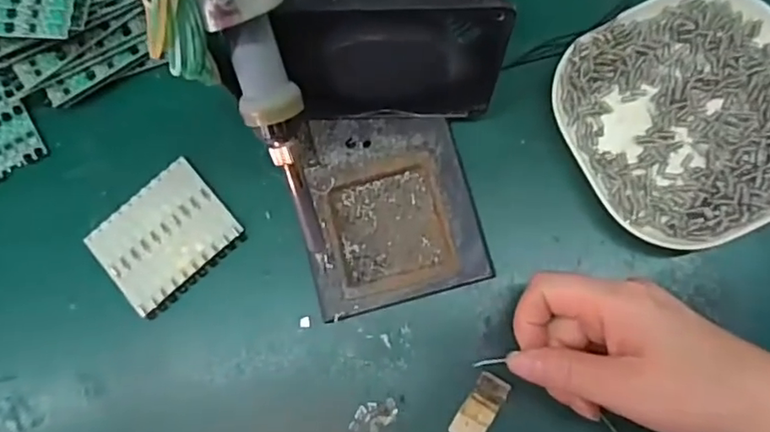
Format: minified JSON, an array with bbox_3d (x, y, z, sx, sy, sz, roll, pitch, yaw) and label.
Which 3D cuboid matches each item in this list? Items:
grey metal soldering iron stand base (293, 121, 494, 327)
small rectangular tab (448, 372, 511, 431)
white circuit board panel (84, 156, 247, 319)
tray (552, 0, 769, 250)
[{"bbox_3d":[0.000,-0.007,0.347,0.100,0.010,0.115,-17,82,3],"label":"grey metal soldering iron stand base"},{"bbox_3d":[0.053,0.108,0.327,0.018,0.004,0.039,33,88,8],"label":"small rectangular tab"},{"bbox_3d":[-0.136,0.013,0.361,0.078,0.007,0.066,-42,81,0],"label":"white circuit board panel"},{"bbox_3d":[0.177,-0.060,0.337,0.138,0.019,0.138,-27,82,2],"label":"tray"}]

